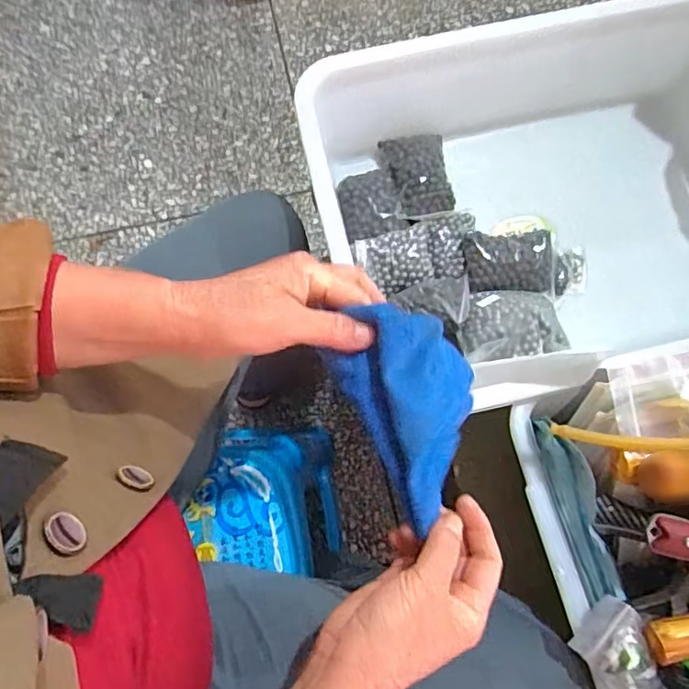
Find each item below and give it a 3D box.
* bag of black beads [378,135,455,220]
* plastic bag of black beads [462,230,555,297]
[{"bbox_3d":[0.082,-0.185,0.630,0.067,0.027,0.105,-9,77,-4],"label":"bag of black beads"},{"bbox_3d":[0.173,-0.084,0.594,0.097,0.031,0.062,-6,77,-3],"label":"plastic bag of black beads"}]

